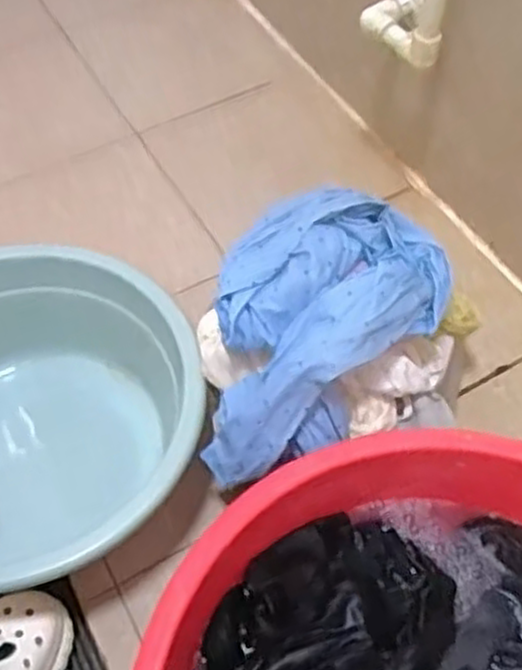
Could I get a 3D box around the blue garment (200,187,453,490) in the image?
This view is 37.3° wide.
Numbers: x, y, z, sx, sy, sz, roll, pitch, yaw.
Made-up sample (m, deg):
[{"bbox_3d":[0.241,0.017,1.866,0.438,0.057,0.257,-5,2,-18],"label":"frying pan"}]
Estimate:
[{"bbox_3d":[0.050,-0.012,0.756,0.186,0.151,0.293,32,60,21],"label":"blue garment"}]

